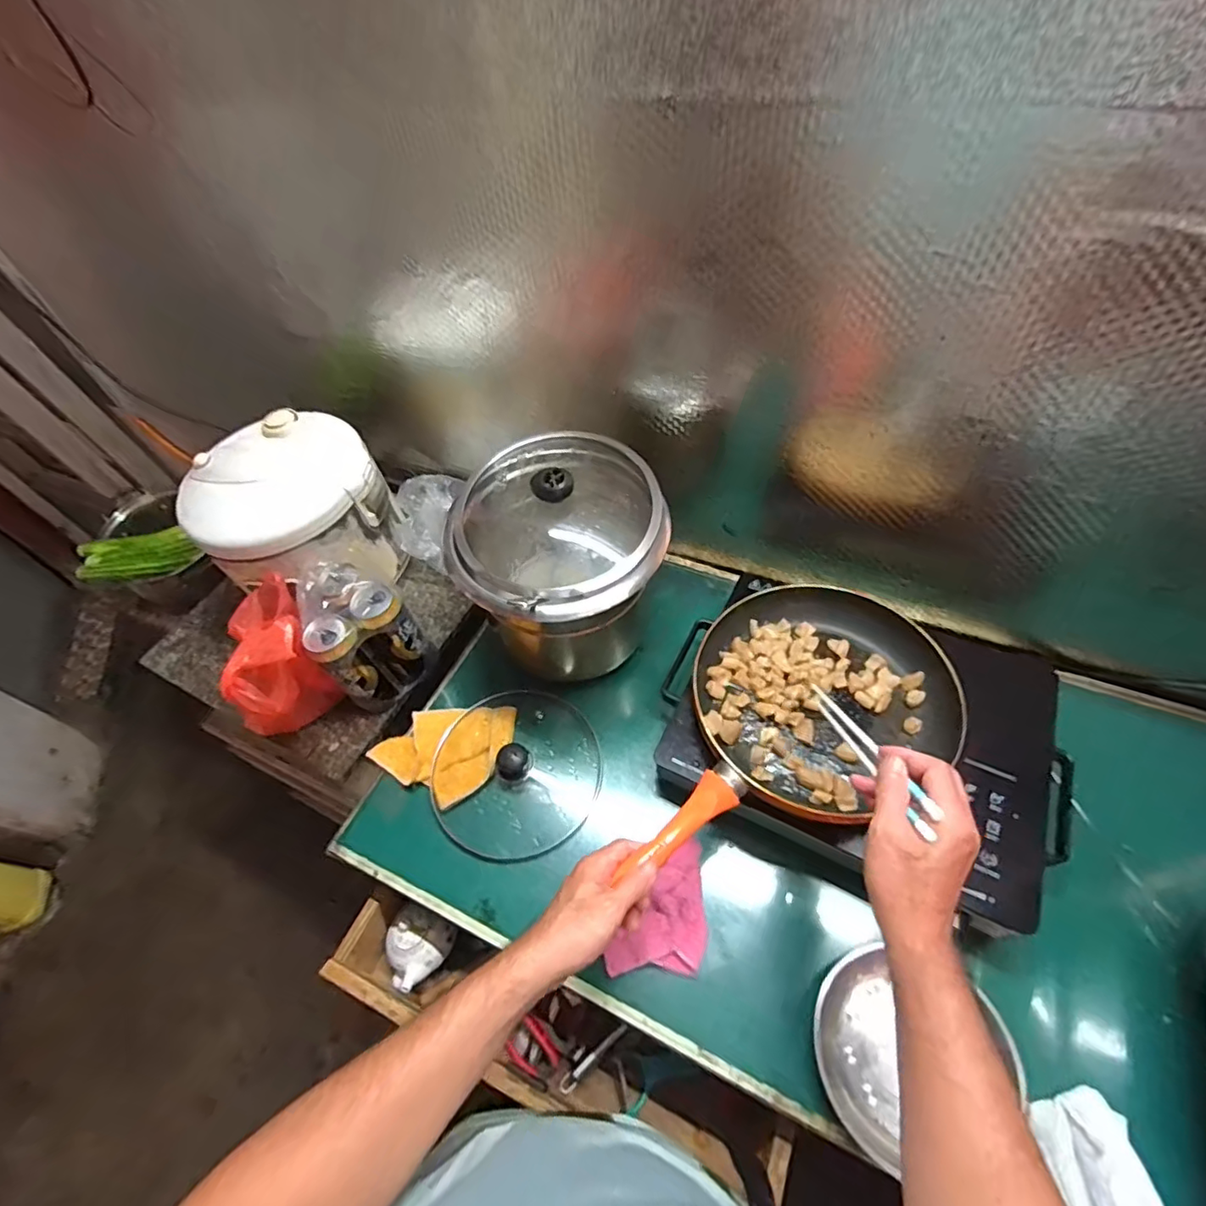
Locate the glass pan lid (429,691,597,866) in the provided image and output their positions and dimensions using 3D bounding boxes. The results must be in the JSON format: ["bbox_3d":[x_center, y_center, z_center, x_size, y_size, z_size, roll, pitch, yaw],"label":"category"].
[{"bbox_3d":[-0.111,0.196,0.706,0.199,0.040,0.211,-2,54,3],"label":"glass pan lid"}]

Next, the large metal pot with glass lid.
[{"bbox_3d":[-0.053,-0.040,0.734,0.248,0.259,0.223,36,65,26],"label":"large metal pot with glass lid"}]

